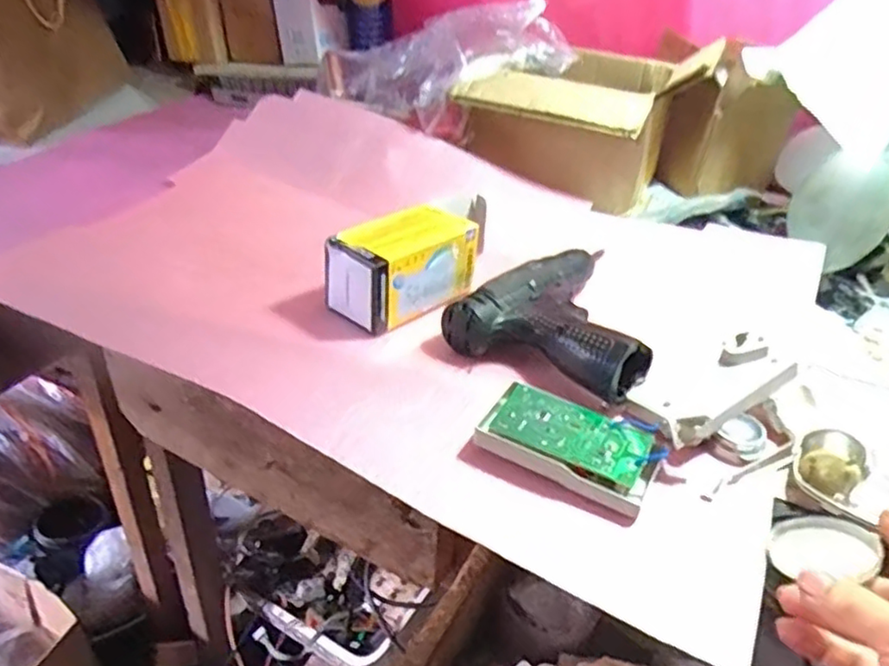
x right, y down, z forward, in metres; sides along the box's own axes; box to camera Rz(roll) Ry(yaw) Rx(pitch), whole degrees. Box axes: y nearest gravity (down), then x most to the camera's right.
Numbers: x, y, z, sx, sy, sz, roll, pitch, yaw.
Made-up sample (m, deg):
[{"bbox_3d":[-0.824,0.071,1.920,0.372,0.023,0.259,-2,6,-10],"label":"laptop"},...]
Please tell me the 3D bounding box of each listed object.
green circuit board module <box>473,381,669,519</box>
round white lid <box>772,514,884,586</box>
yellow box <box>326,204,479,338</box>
[{"bbox_3d":[0.084,0.074,0.443,0.112,0.026,0.063,20,37,20],"label":"green circuit board module"},{"bbox_3d":[0.217,0.122,0.379,0.055,0.005,0.046,-4,24,36],"label":"round white lid"},{"bbox_3d":[-0.037,-0.058,0.572,0.123,0.070,0.069,-26,46,-37],"label":"yellow box"}]

